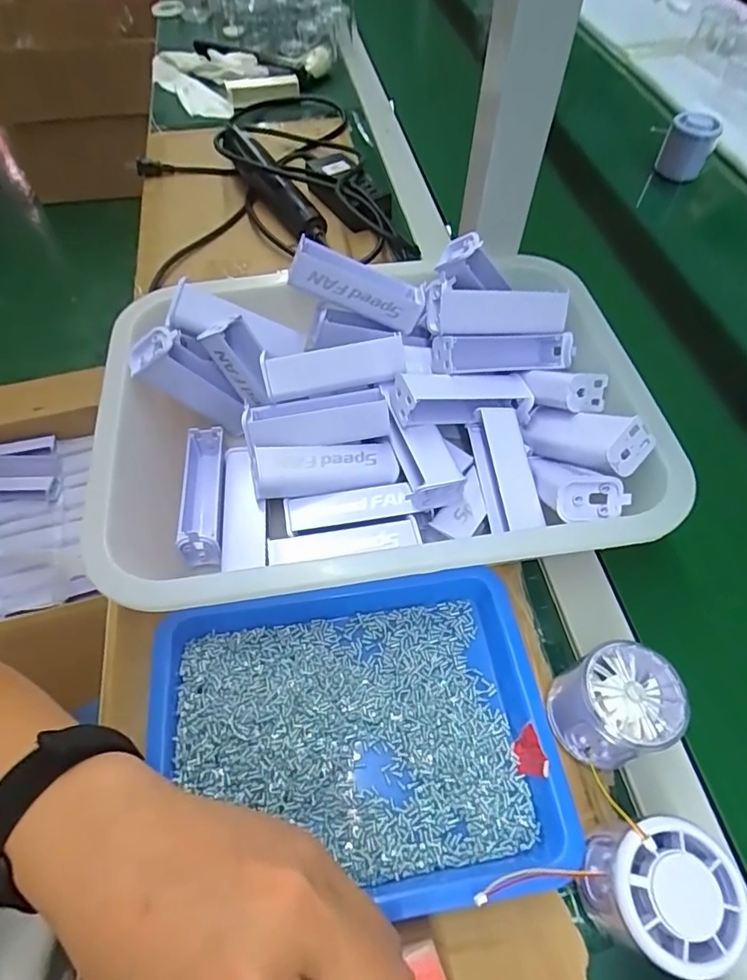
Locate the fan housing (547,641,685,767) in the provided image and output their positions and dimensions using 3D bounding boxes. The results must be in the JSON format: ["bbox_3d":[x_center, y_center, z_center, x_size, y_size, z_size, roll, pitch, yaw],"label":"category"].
[{"bbox_3d":[0.135,0.120,0.310,0.058,0.051,0.054,0,57,0],"label":"fan housing"}]

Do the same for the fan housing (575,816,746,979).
[{"bbox_3d":[0.132,0.189,0.261,0.059,0.052,0.054,-6,57,-5],"label":"fan housing"}]

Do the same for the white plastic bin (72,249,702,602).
[{"bbox_3d":[0.002,-0.044,0.393,0.341,0.100,0.252,-7,57,-5],"label":"white plastic bin"}]

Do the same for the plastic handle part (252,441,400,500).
[{"bbox_3d":[-0.033,-0.017,0.393,0.100,0.024,0.031,-9,57,-7],"label":"plastic handle part"}]

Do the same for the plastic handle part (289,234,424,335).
[{"bbox_3d":[-0.012,-0.157,0.425,0.101,0.036,0.027,16,53,-24],"label":"plastic handle part"}]

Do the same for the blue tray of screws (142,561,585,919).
[{"bbox_3d":[-0.009,0.138,0.312,0.221,0.035,0.164,-8,57,-5],"label":"blue tray of screws"}]

